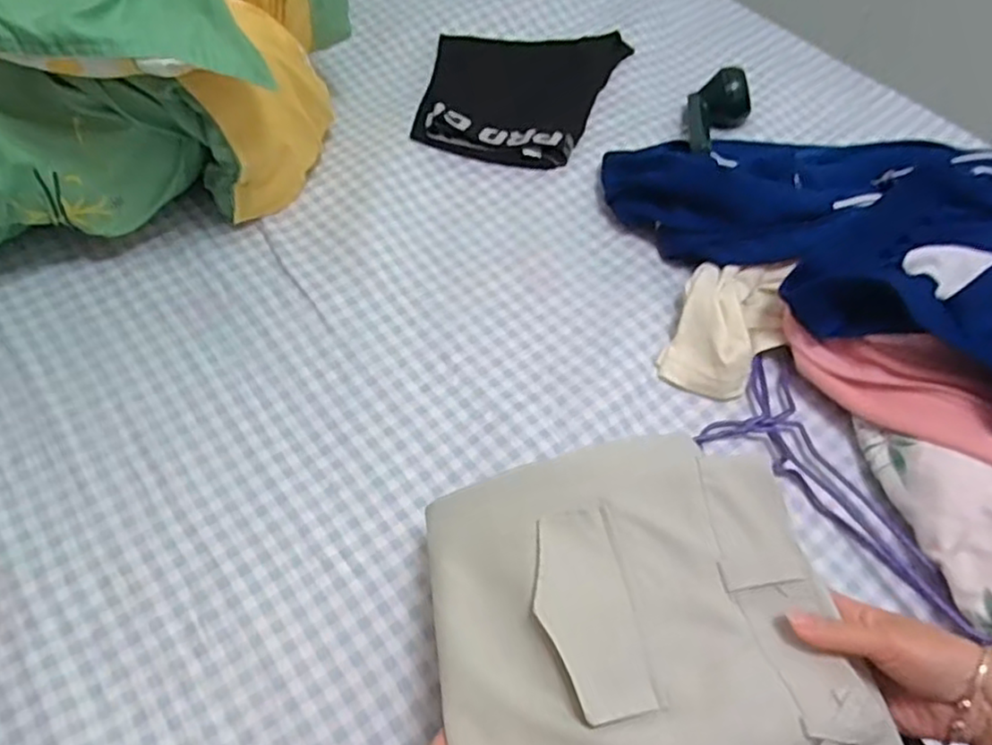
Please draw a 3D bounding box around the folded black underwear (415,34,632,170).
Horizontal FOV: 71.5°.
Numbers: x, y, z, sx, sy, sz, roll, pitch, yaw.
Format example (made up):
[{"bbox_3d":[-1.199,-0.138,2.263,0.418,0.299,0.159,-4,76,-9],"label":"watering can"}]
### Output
[{"bbox_3d":[0.039,-0.384,0.936,0.268,0.045,0.270,7,57,1],"label":"folded black underwear"}]

